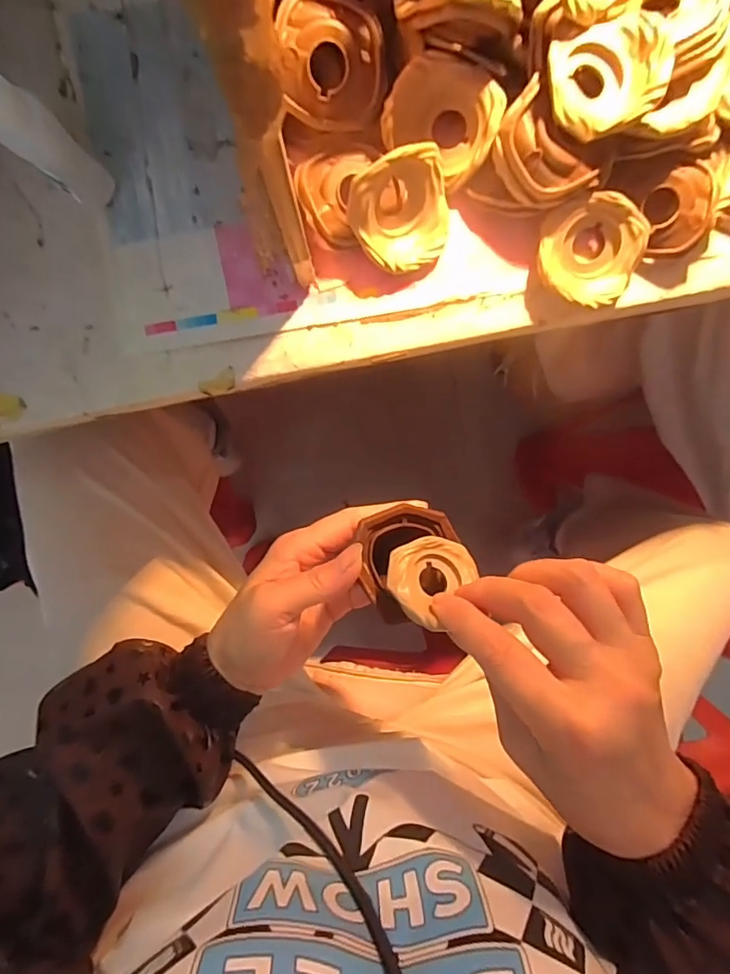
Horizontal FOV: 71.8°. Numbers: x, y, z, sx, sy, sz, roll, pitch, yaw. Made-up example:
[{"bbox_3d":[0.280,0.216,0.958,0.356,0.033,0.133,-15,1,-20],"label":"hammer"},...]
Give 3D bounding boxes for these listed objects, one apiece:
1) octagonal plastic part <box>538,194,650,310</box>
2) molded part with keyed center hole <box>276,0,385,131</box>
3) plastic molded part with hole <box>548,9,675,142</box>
[{"bbox_3d":[0.109,-0.114,0.247,0.049,0.023,0.047,39,89,-3],"label":"octagonal plastic part"},{"bbox_3d":[-0.015,-0.185,0.221,0.044,0.015,0.045,-5,123,-8],"label":"molded part with keyed center hole"},{"bbox_3d":[0.102,-0.175,0.214,0.048,0.017,0.042,-18,91,-3],"label":"plastic molded part with hole"}]

